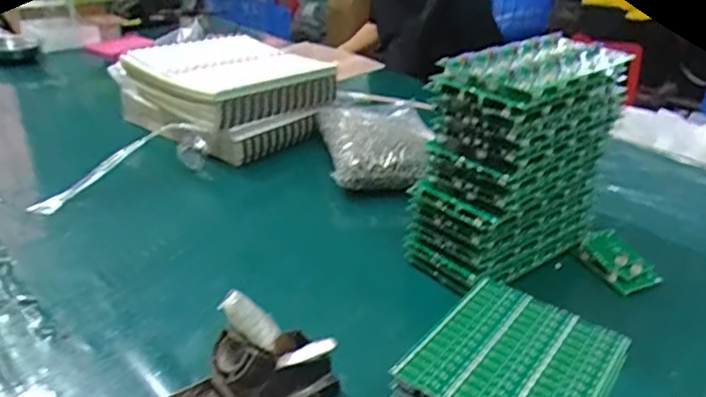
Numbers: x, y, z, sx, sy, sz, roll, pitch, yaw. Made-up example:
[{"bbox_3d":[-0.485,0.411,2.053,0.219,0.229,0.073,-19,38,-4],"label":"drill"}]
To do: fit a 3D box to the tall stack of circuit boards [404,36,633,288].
[{"bbox_3d":[0.182,-0.045,0.672,0.223,0.222,0.109,-17,32,-37],"label":"tall stack of circuit boards"}]

